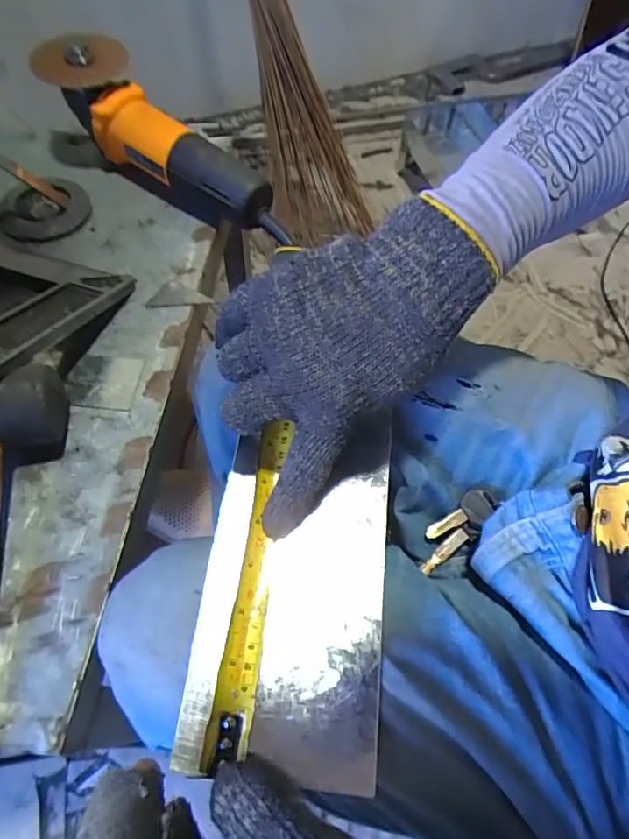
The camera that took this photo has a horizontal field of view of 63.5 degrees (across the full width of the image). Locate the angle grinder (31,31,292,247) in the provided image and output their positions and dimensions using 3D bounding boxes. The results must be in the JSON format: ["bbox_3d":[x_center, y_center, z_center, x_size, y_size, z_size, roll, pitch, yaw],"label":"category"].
[{"bbox_3d":[-0.145,-0.293,0.523,0.286,0.088,0.088,35,65,15],"label":"angle grinder"}]

